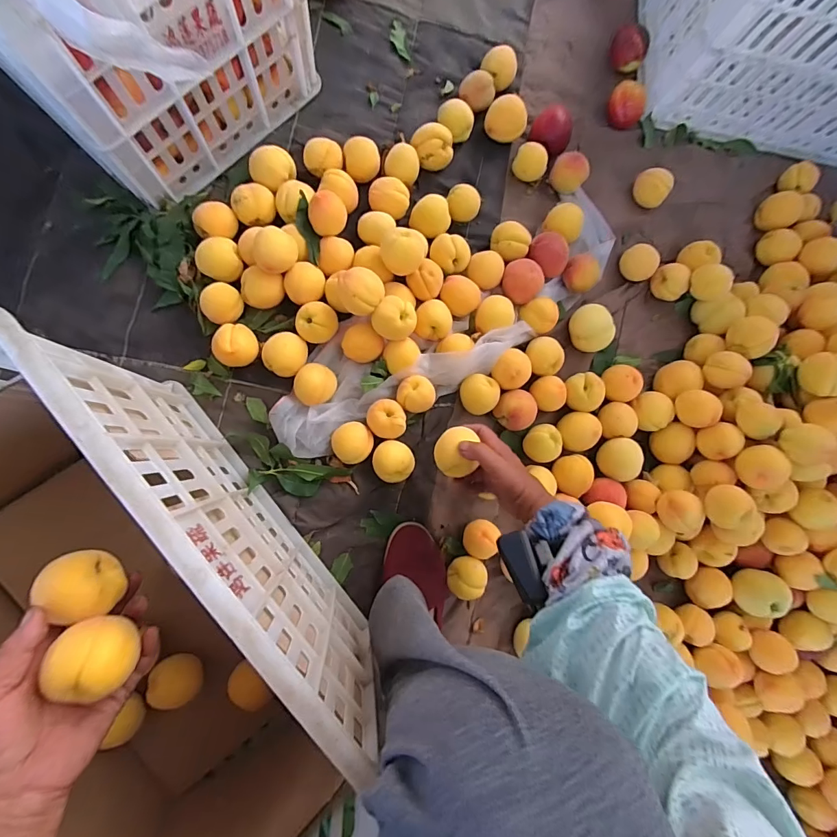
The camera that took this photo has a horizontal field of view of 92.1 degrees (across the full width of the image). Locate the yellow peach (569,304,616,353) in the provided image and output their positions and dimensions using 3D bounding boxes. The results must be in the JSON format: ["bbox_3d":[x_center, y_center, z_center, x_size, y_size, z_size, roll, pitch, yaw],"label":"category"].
[{"bbox_3d":[0.275,-0.143,0.650,0.059,0.061,0.069,-9,88,-9],"label":"yellow peach"}]

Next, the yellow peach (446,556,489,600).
[{"bbox_3d":[0.071,0.231,0.591,0.052,0.049,0.056,1,84,-11],"label":"yellow peach"}]

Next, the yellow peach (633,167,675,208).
[{"bbox_3d":[0.397,-0.392,0.691,0.049,0.048,0.060,-41,93,-9],"label":"yellow peach"}]

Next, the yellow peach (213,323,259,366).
[{"bbox_3d":[-0.256,-0.102,0.569,0.058,0.050,0.059,1,84,-11],"label":"yellow peach"}]

